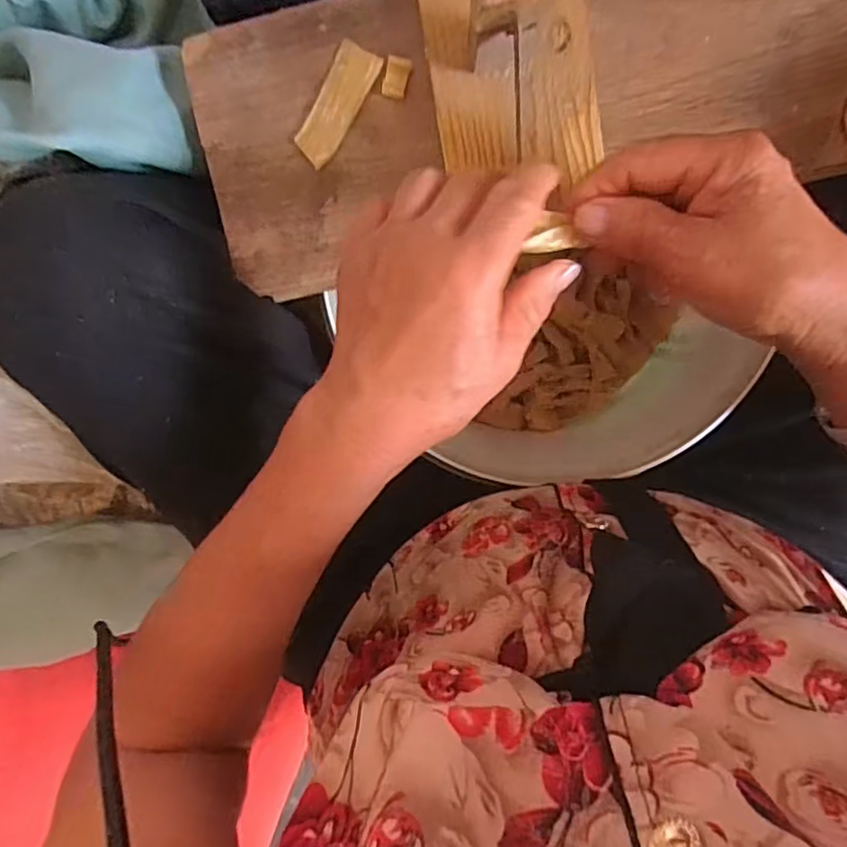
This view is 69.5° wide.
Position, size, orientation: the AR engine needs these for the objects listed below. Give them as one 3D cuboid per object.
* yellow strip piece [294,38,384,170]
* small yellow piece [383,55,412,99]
[{"bbox_3d":[-0.054,-0.193,0.370,0.027,0.004,0.071,31,99,0],"label":"yellow strip piece"},{"bbox_3d":[-0.016,-0.205,0.362,0.014,0.004,0.022,18,99,2],"label":"small yellow piece"}]

